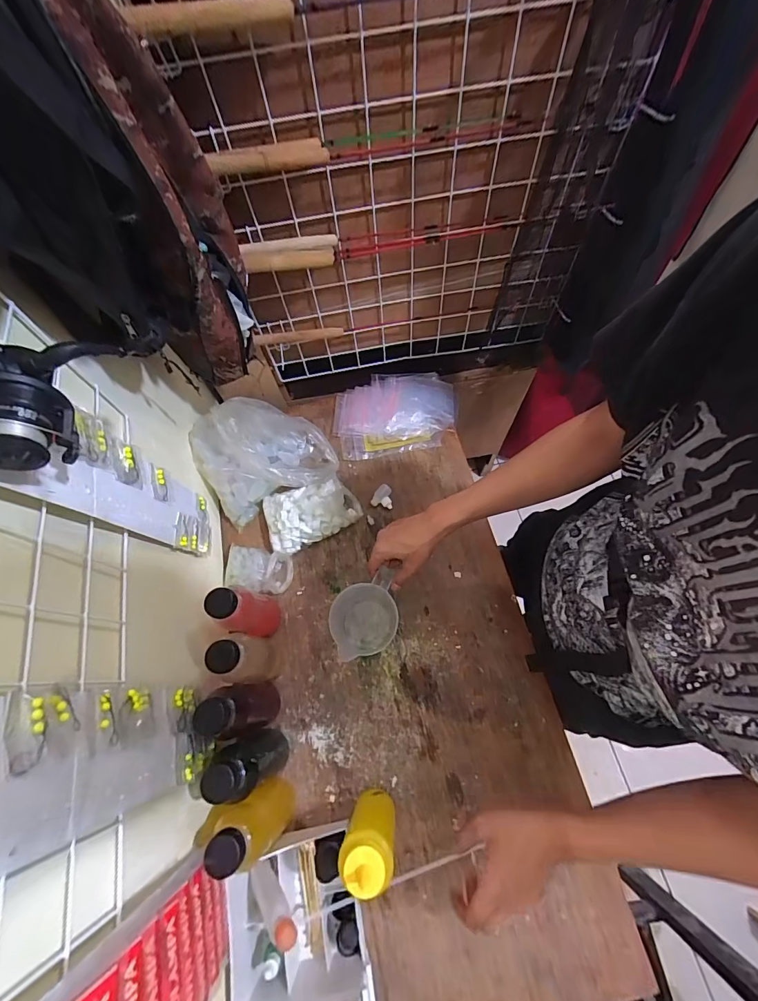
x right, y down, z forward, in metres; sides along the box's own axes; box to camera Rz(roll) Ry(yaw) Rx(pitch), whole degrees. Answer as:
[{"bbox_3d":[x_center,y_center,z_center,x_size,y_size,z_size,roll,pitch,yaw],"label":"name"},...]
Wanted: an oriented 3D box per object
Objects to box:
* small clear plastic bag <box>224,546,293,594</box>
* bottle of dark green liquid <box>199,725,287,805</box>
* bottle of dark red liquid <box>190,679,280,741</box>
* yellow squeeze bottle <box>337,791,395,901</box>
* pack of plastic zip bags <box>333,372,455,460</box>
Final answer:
[{"bbox_3d":[-0.217,0.124,0.718,0.120,0.032,0.076,9,69,7],"label":"small clear plastic bag"},{"bbox_3d":[-0.172,0.349,0.540,0.054,0.187,0.060,-27,69,-8],"label":"bottle of dark green liquid"},{"bbox_3d":[-0.192,0.291,0.565,0.052,0.186,0.060,-12,68,-2],"label":"bottle of dark red liquid"},{"bbox_3d":[-0.009,0.413,0.501,0.057,0.194,0.047,7,68,7],"label":"yellow squeeze bottle"},{"bbox_3d":[0.034,-0.187,0.839,0.249,0.017,0.187,-8,68,0],"label":"pack of plastic zip bags"}]

